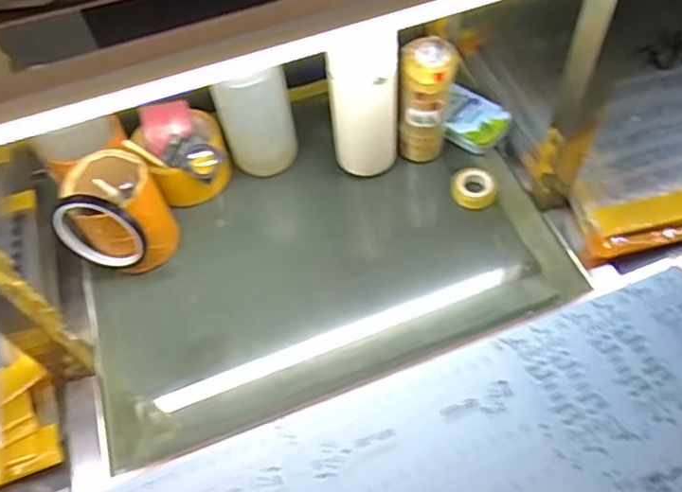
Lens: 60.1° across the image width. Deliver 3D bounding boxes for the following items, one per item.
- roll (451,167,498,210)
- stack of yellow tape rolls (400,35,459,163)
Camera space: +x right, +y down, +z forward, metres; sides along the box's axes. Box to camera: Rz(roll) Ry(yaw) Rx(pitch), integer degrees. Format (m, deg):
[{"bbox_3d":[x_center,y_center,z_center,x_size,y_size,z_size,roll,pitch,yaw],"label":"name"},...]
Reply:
[{"bbox_3d":[0.145,-0.063,0.640,0.049,0.021,0.042,11,58,11],"label":"roll"},{"bbox_3d":[0.091,-0.151,0.628,0.055,0.134,0.051,7,57,8],"label":"stack of yellow tape rolls"}]

